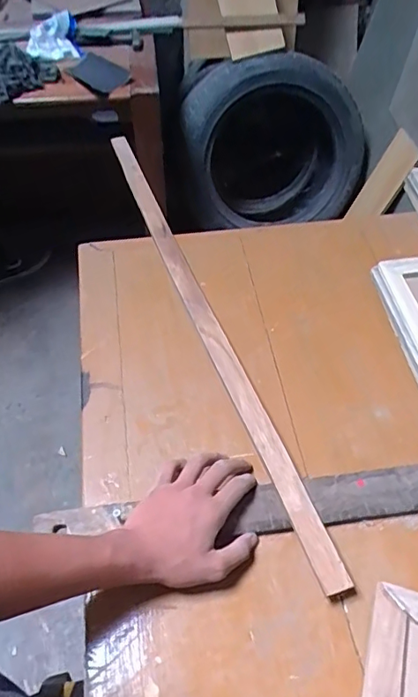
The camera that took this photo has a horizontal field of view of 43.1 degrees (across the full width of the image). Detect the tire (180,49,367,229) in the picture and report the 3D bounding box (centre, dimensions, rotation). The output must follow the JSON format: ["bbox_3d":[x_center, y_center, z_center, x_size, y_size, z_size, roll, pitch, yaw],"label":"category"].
[{"bbox_3d":[0.219,-0.640,1.779,0.598,0.579,0.195,-3,50,-3],"label":"tire"}]

